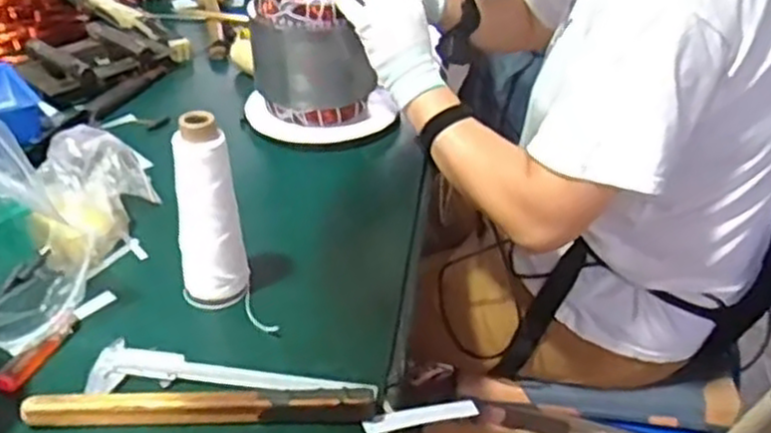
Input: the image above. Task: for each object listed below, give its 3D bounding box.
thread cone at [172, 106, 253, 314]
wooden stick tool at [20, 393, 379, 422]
[{"bbox_3d":[-0.154,0.001,0.654,0.055,0.166,0.051,-22,41,-31],"label":"thread cone"},{"bbox_3d":[-0.138,0.145,0.572,0.259,0.021,0.020,0,35,-4],"label":"wooden stick tool"}]

